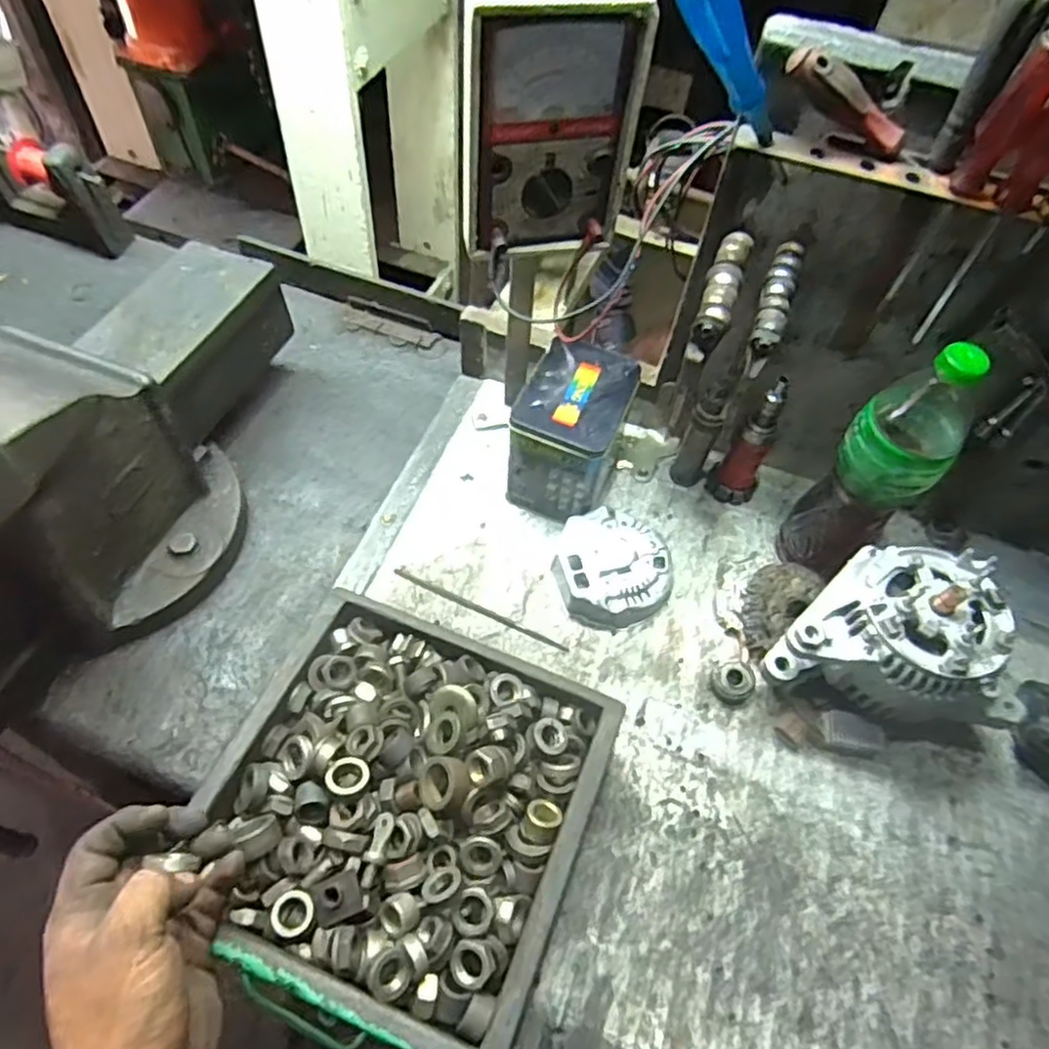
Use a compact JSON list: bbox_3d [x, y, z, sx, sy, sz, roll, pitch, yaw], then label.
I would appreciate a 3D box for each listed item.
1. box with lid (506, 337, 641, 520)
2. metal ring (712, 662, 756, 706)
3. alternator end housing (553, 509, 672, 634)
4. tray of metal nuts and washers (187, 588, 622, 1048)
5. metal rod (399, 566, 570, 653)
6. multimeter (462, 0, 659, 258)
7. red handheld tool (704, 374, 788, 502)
[{"bbox_3d":[0.046,-0.089,0.701,0.094,0.130,0.126,23,59,11],"label":"box with lid"},{"bbox_3d":[0.187,0.141,0.624,0.038,0.020,0.033,-7,58,-8],"label":"metal ring"},{"bbox_3d":[0.087,0.041,0.674,0.108,0.037,0.112,2,58,-3],"label":"alternator end housing"},{"bbox_3d":[-0.082,0.185,0.480,0.243,0.047,0.250,20,59,9],"label":"tray of metal nuts and washers"},{"bbox_3d":[-0.042,0.079,0.663,0.180,0.004,0.008,24,59,11],"label":"metal rod"},{"bbox_3d":[0.015,-0.289,0.508,0.128,0.171,0.050,-11,59,-12],"label":"multimeter"},{"bbox_3d":[0.229,-0.084,0.699,0.050,0.152,0.056,27,60,13],"label":"red handheld tool"}]

